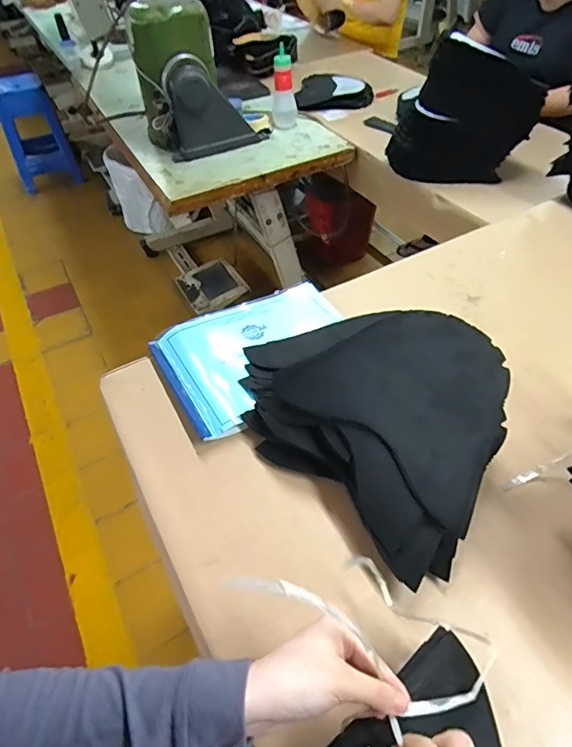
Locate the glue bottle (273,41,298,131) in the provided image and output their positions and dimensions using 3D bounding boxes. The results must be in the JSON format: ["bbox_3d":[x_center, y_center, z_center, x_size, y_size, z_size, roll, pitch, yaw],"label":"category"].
[{"bbox_3d":[-0.008,-0.803,1.317,0.070,0.178,0.068,-1,49,1],"label":"glue bottle"}]

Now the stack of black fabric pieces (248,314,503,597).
[{"bbox_3d":[0.104,0.028,0.598,0.272,0.117,0.377,-36,56,-26],"label":"stack of black fabric pieces"}]

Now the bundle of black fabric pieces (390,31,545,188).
[{"bbox_3d":[0.394,-0.566,1.048,0.306,0.269,0.076,13,51,13],"label":"bundle of black fabric pieces"}]

